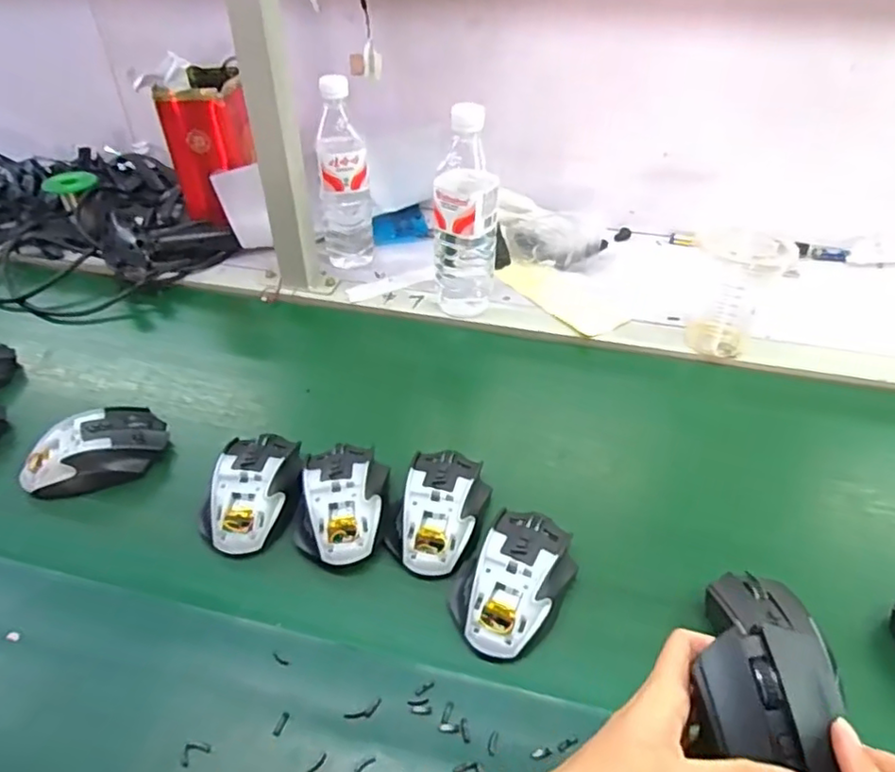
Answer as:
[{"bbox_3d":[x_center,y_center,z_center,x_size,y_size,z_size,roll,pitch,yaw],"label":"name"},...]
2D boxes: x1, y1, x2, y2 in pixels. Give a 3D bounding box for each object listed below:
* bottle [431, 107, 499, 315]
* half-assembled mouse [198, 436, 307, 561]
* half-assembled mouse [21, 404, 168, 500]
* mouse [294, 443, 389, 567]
[{"bbox_3d":[0.017,-0.178,0.670,0.065,0.221,0.054,31,49,31],"label":"bottle"},{"bbox_3d":[-0.158,0.087,0.513,0.075,0.046,0.107,8,41,10],"label":"half-assembled mouse"},{"bbox_3d":[-0.313,0.054,0.545,0.117,0.042,0.065,-20,44,-22],"label":"half-assembled mouse"},{"bbox_3d":[-0.085,0.093,0.503,0.071,0.044,0.108,2,40,2],"label":"mouse"}]

